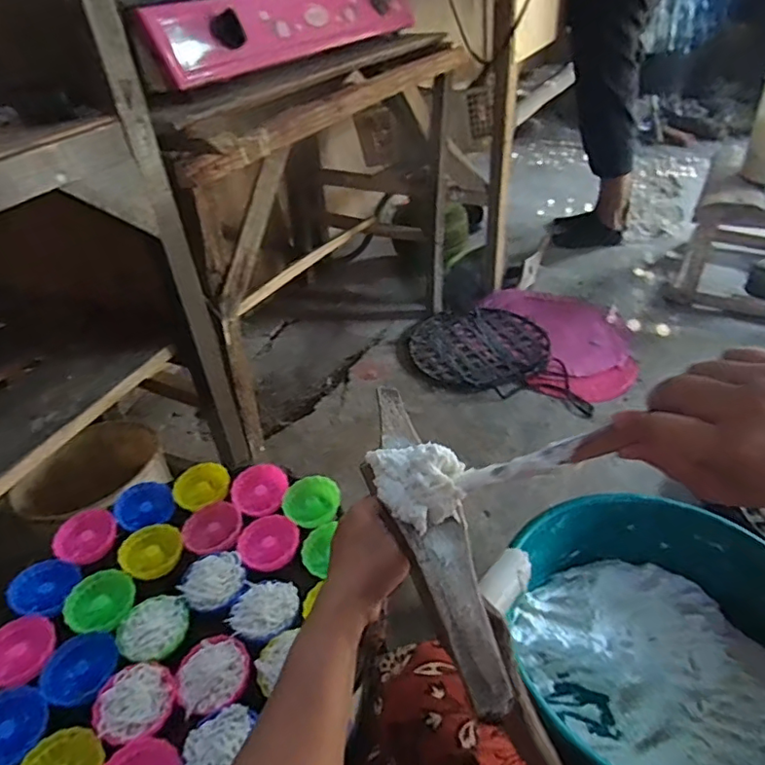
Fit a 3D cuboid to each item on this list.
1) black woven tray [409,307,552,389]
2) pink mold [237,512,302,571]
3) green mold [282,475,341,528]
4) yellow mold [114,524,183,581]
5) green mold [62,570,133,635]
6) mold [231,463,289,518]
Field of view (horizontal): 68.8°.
[{"bbox_3d":[0.255,-0.109,1.520,0.341,0.039,0.372,-18,41,-18],"label":"black woven tray"},{"bbox_3d":[-0.115,0.166,0.574,0.059,0.014,0.062,-2,38,2],"label":"pink mold"},{"bbox_3d":[-0.077,0.133,0.615,0.059,0.027,0.053,-6,38,-3],"label":"green mold"},{"bbox_3d":[-0.239,0.174,0.579,0.055,0.019,0.059,-2,38,2],"label":"yellow mold"},{"bbox_3d":[-0.271,0.211,0.538,0.054,0.023,0.061,26,47,32],"label":"green mold"},{"bbox_3d":[-0.138,0.123,0.633,0.061,0.025,0.056,-2,38,2],"label":"mold"}]

